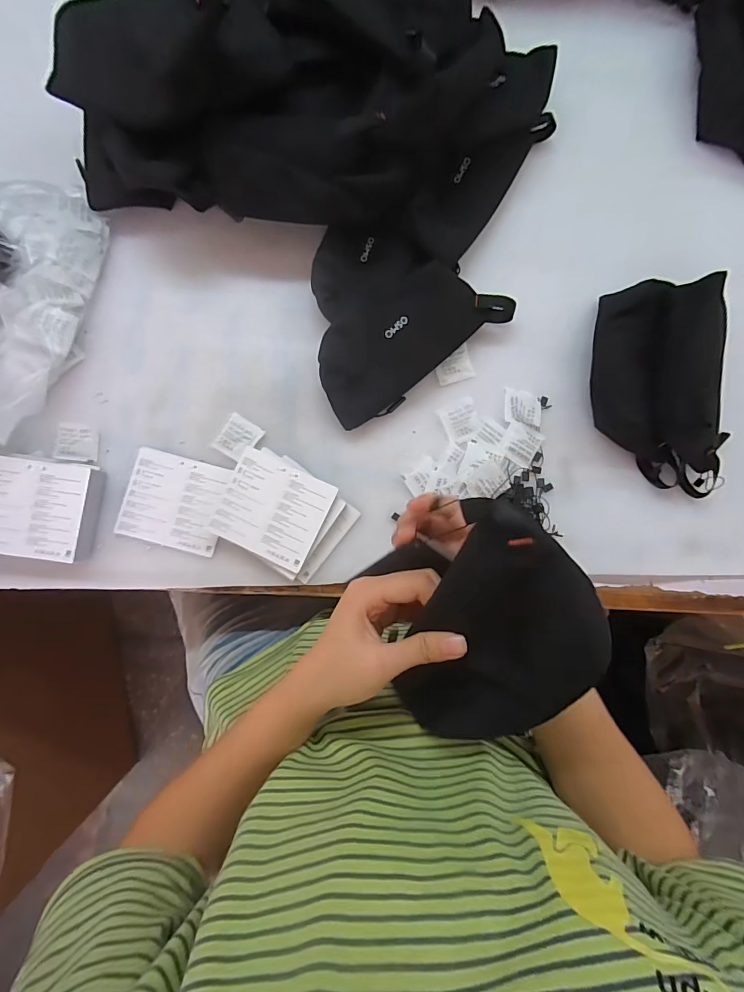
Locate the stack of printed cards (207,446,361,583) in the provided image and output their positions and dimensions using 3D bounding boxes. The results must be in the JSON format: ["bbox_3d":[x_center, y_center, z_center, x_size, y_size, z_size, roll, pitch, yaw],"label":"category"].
[{"bbox_3d":[-0.086,0.018,0.419,0.121,0.024,0.096,32,85,0],"label":"stack of printed cards"}]

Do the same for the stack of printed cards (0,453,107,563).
[{"bbox_3d":[-0.311,0.011,0.397,0.095,0.032,0.091,8,85,-2],"label":"stack of printed cards"}]

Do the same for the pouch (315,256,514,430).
[{"bbox_3d":[0.038,-0.164,0.428,0.206,0.049,0.093,-35,88,-4],"label":"pouch"}]

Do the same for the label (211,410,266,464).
[{"bbox_3d":[-0.135,-0.058,0.428,0.036,0.004,0.041,32,86,-7],"label":"label"}]

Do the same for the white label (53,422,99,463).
[{"bbox_3d":[-0.291,-0.052,0.417,0.040,0.007,0.036,9,85,-2],"label":"white label"}]

